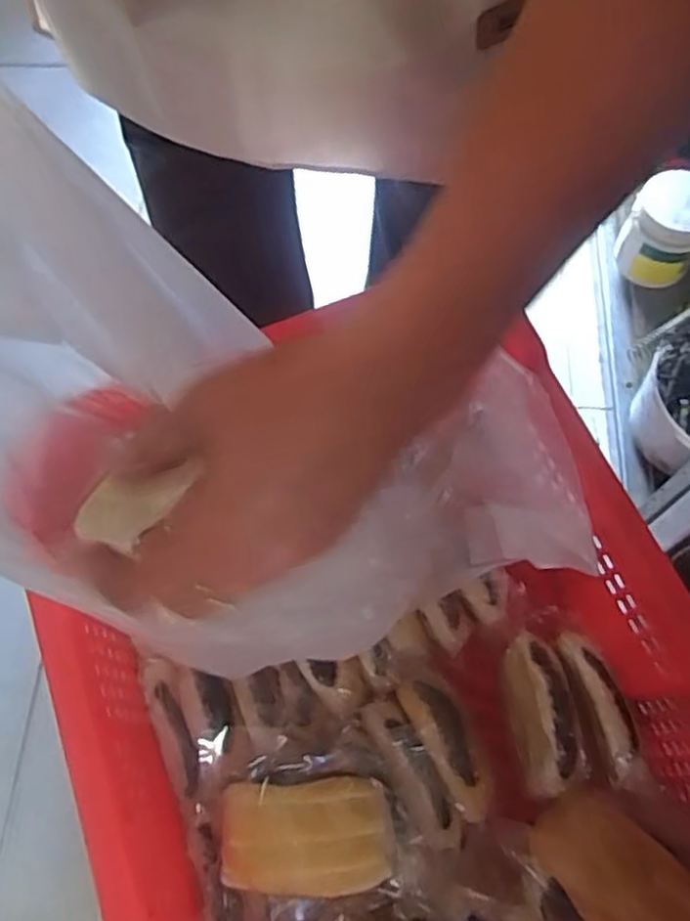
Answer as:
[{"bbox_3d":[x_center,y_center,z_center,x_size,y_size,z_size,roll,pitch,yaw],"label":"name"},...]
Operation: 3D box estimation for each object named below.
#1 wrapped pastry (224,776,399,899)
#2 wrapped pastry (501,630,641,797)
[{"bbox_3d":[-0.025,0.239,0.445,0.107,0.040,0.063,-4,67,0],"label":"wrapped pastry"},{"bbox_3d":[0.162,0.181,0.509,0.074,0.053,0.103,-7,67,-1],"label":"wrapped pastry"}]

